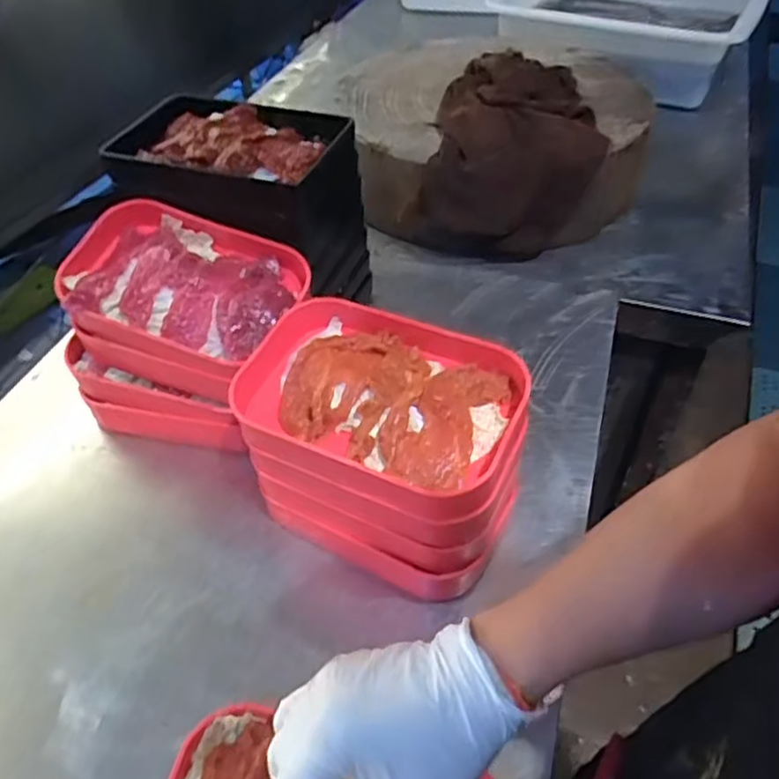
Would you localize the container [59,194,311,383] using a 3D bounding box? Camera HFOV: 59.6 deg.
[{"bbox_3d":[-0.167,-0.085,0.546,0.173,0.060,0.112,13,47,15],"label":"container"}]

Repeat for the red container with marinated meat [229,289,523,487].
[{"bbox_3d":[-0.010,0.002,0.455,0.188,0.040,0.115,18,48,20],"label":"red container with marinated meat"}]

